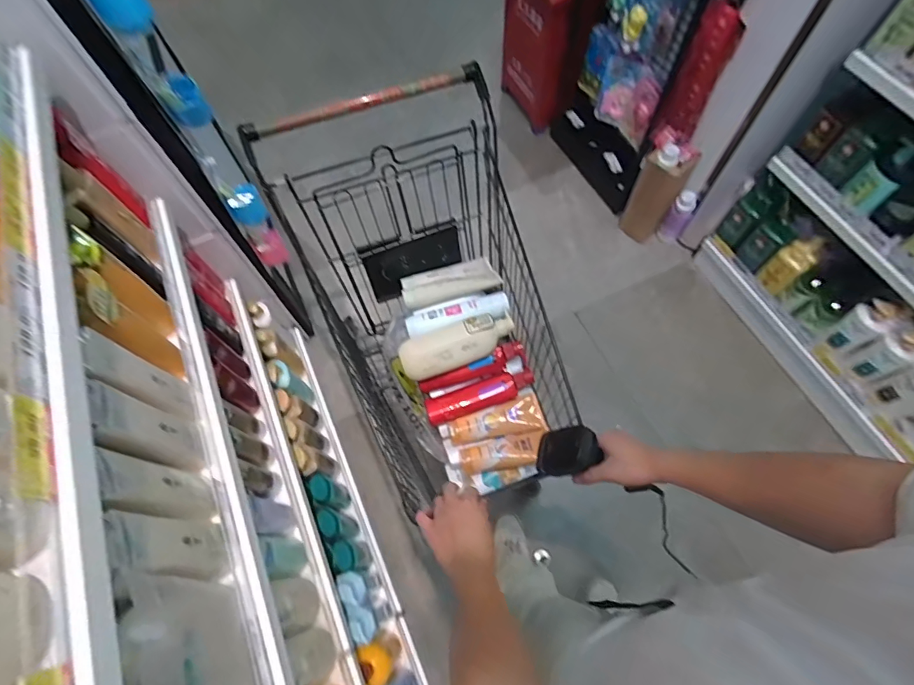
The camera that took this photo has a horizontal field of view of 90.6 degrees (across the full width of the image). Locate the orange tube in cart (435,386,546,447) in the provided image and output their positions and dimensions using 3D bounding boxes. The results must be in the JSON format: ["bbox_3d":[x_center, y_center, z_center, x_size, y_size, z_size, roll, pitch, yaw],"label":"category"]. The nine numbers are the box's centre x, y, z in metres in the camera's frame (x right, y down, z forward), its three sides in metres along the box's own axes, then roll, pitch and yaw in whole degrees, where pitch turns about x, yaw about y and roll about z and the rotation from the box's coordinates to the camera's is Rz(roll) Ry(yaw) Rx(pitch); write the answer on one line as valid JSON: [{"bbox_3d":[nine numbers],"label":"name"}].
[{"bbox_3d":[0.075,0.163,0.930,0.213,0.049,0.083,-17,66,-5],"label":"orange tube in cart"}]

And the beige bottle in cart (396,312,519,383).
[{"bbox_3d":[-0.001,-0.005,0.929,0.240,0.062,0.089,-19,66,-6],"label":"beige bottle in cart"}]

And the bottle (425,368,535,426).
[{"bbox_3d":[0.047,0.106,0.946,0.230,0.043,0.065,-21,66,-7],"label":"bottle"}]

